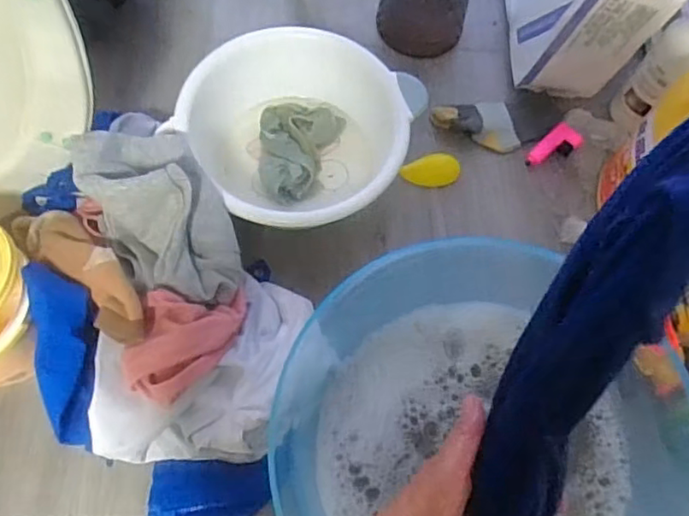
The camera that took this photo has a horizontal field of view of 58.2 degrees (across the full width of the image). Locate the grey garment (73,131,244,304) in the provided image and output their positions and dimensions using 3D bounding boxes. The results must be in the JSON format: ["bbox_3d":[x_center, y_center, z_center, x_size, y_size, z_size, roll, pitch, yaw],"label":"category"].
[{"bbox_3d":[-0.179,-0.048,0.599,0.114,0.073,0.199,-28,70,-14],"label":"grey garment"}]

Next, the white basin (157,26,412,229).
[{"bbox_3d":[-0.063,-0.147,0.711,0.227,0.104,0.246,1,66,-3],"label":"white basin"}]

